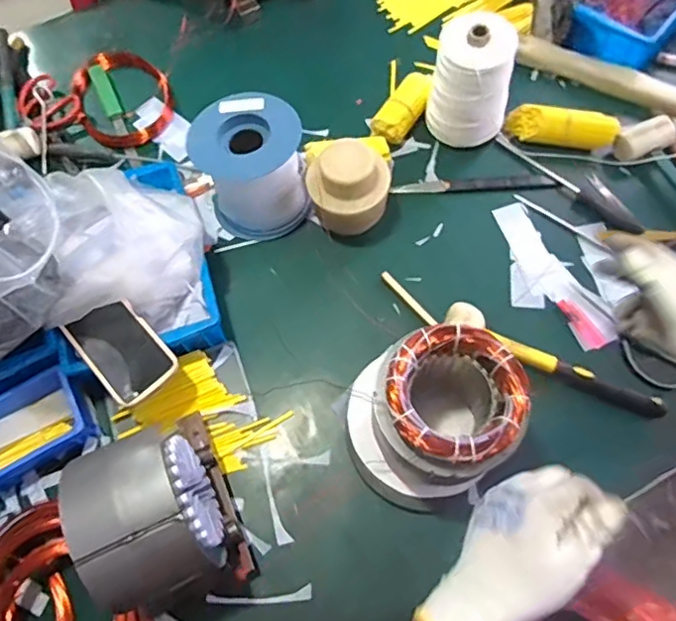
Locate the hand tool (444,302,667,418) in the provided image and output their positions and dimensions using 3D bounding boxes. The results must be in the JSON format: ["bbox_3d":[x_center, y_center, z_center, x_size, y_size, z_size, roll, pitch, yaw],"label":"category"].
[{"bbox_3d":[0.273,0.059,0.717,0.283,0.055,0.032,22,70,12],"label":"hand tool"}]

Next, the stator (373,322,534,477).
[{"bbox_3d":[0.116,0.110,0.632,0.129,0.186,0.144,-20,67,-5],"label":"stator"}]

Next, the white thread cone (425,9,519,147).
[{"bbox_3d":[0.193,-0.322,0.822,0.115,0.164,0.090,9,68,7],"label":"white thread cone"}]

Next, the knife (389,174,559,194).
[{"bbox_3d":[0.203,-0.190,0.853,0.233,0.014,0.023,-1,67,3],"label":"knife"}]

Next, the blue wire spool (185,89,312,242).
[{"bbox_3d":[-0.121,-0.203,0.809,0.146,0.134,0.145,-13,67,-2],"label":"blue wire spool"}]

